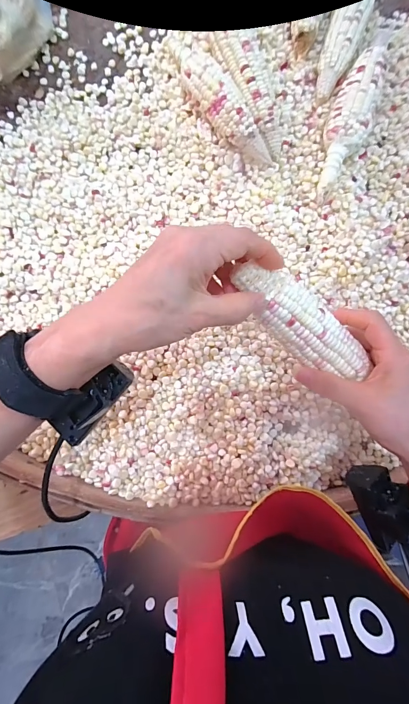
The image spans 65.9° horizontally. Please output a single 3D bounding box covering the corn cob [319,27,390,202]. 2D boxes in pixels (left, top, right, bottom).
[{"bbox_3d":[0.177,-0.285,0.382,0.051,0.039,0.206,23,88,2],"label":"corn cob"}]

